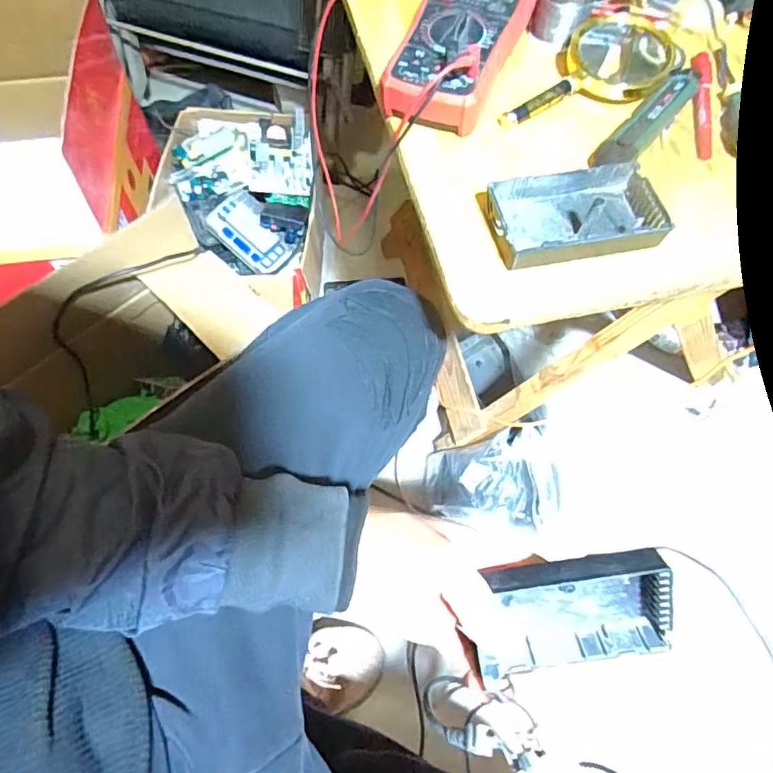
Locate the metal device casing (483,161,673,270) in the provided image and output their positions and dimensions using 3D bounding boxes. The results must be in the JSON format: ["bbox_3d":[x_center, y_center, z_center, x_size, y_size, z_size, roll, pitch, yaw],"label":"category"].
[{"bbox_3d":[0.143,-0.129,0.413,0.126,0.027,0.069,-10,63,-6],"label":"metal device casing"}]

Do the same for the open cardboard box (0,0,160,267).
[{"bbox_3d":[-0.576,-0.365,0.818,0.333,0.221,0.374,-9,63,-5],"label":"open cardboard box"}]

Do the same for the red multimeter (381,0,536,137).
[{"bbox_3d":[0.066,-0.311,0.485,0.092,0.047,0.204,21,64,10],"label":"red multimeter"}]

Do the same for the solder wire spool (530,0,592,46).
[{"bbox_3d":[0.169,-0.364,0.520,0.054,0.049,0.060,17,64,8],"label":"solder wire spool"}]

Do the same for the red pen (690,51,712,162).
[{"bbox_3d":[0.281,-0.254,0.488,0.018,0.013,0.133,11,63,5],"label":"red pen"}]

